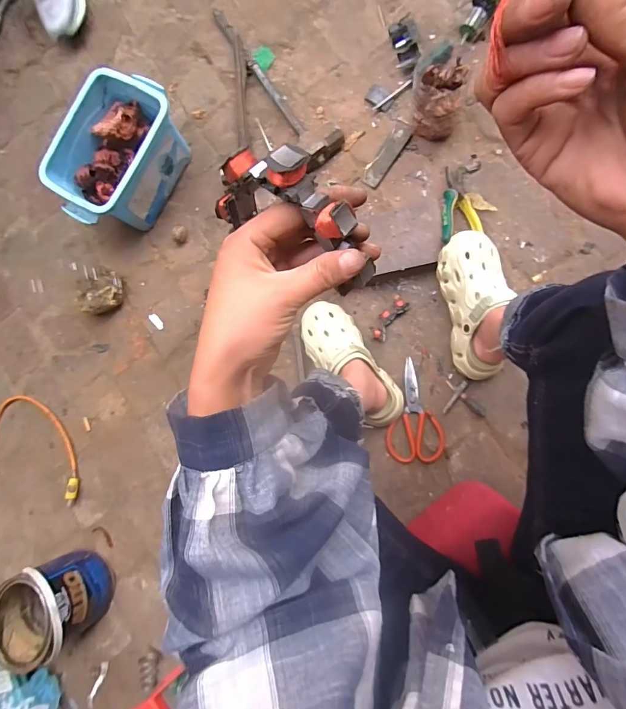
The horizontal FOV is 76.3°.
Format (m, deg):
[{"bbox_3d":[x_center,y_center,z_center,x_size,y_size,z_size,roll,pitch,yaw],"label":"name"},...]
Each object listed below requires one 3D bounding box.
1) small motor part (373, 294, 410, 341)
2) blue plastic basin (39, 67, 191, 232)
[{"bbox_3d":[0.153,-0.071,0.787,0.034,0.022,0.094,34,92,11],"label":"small motor part"},{"bbox_3d":[-0.397,-0.402,0.828,0.181,0.141,0.293,32,92,11],"label":"blue plastic basin"}]

